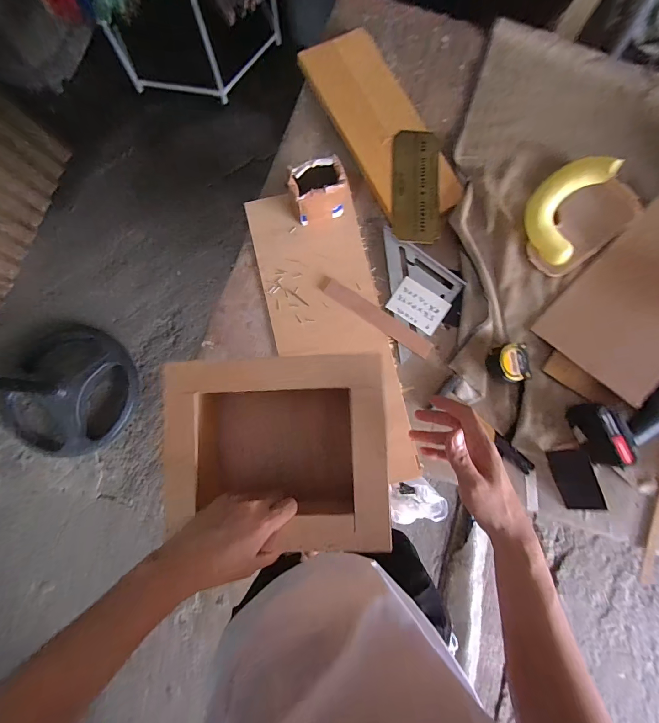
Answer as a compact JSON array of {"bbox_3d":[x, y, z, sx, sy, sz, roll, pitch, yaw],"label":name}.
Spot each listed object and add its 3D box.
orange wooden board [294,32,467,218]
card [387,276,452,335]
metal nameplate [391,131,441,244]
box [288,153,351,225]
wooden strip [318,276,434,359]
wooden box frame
[{"bbox_3d":[0.095,-0.449,0.677,0.153,0.033,0.404,-28,85,-4],"label":"orange wooden board"},{"bbox_3d":[0.162,-0.101,0.638,0.095,0.004,0.073,34,84,8],"label":"card"},{"bbox_3d":[0.160,-0.326,0.657,0.087,0.006,0.211,0,85,2],"label":"metal nameplate"},{"bbox_3d":[-0.016,-0.295,0.613,0.103,0.094,0.068,-19,85,-3],"label":"box"},{"bbox_3d":[0.082,-0.083,0.632,0.230,0.004,0.034,35,85,4],"label":"wooden strip"},{"bbox_3d":[-0.062,0.108,0.444,0.242,0.133,0.203,-3,84,-1],"label":"wooden box frame"}]

